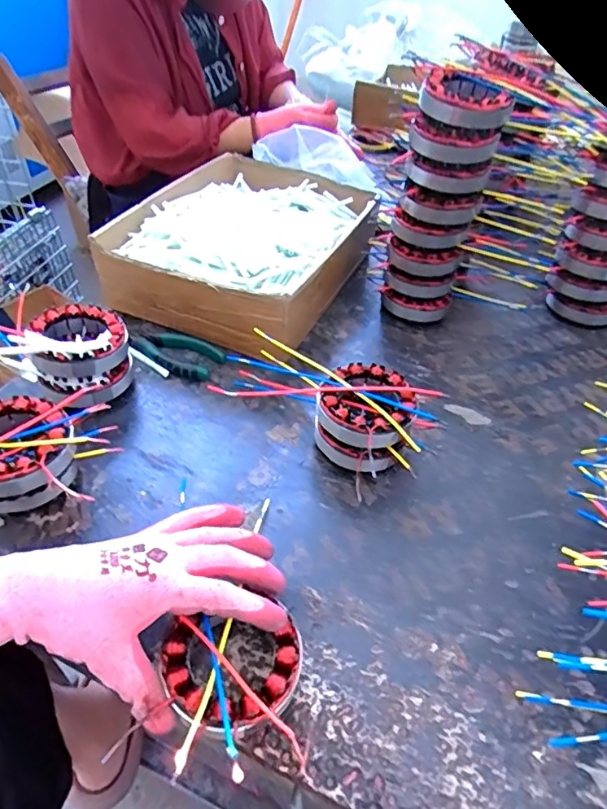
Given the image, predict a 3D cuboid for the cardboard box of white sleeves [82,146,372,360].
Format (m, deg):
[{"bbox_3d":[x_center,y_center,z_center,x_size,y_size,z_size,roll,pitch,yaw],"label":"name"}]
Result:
[{"bbox_3d":[-0.064,-0.204,0.678,0.255,0.097,0.331,16,46,13],"label":"cardboard box of white sleeves"}]

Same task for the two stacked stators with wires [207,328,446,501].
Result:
[{"bbox_3d":[0.025,0.003,0.491,0.182,0.070,0.089,23,47,19],"label":"two stacked stators with wires"}]

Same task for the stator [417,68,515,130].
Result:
[{"bbox_3d":[0.155,-0.295,0.511,0.085,0.032,0.071,9,44,6],"label":"stator"}]

